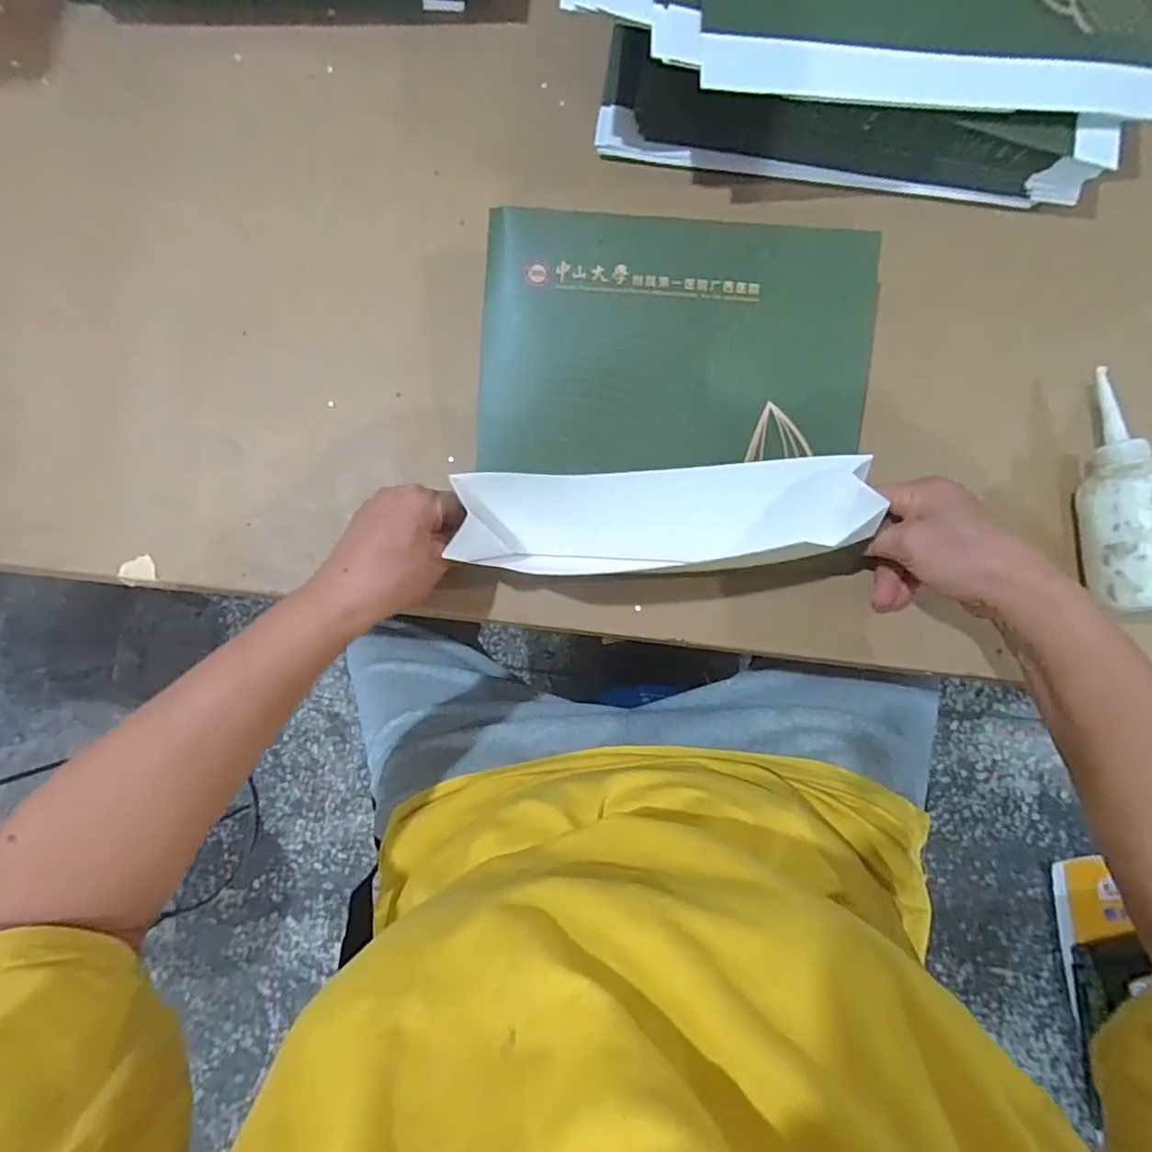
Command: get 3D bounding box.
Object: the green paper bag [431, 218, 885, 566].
[{"bbox_3d":[0.065,-0.117,0.398,0.264,0.064,0.236,5,87,1],"label":"green paper bag"}]

